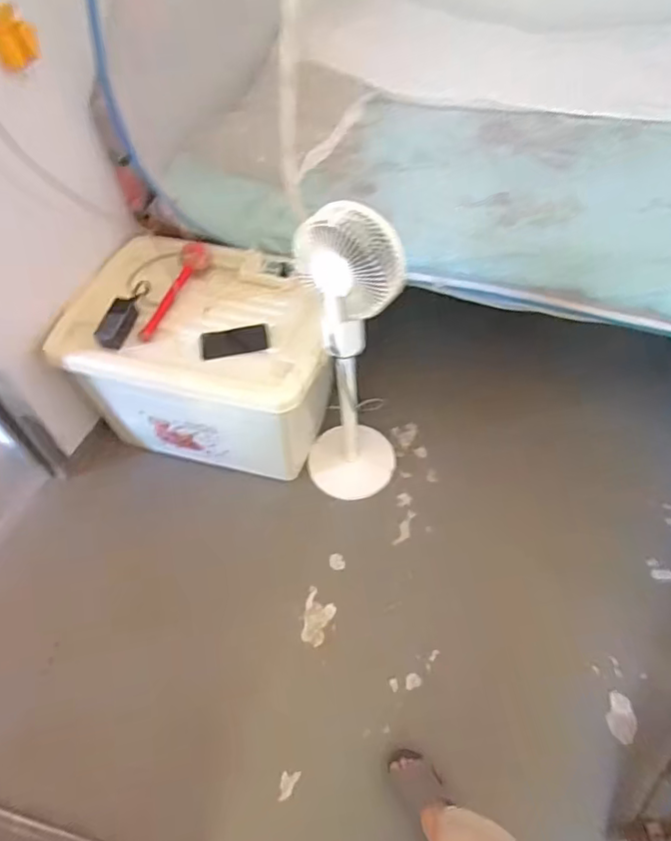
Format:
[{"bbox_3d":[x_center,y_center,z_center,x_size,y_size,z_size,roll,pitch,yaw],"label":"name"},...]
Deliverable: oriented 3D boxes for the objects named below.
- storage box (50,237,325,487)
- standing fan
[{"bbox_3d":[-0.335,-0.167,1.553,0.633,0.419,0.437,8,54,9],"label":"storage box"},{"bbox_3d":[0.034,-0.112,1.317,0.215,0.749,0.243,-2,53,1],"label":"standing fan"}]

